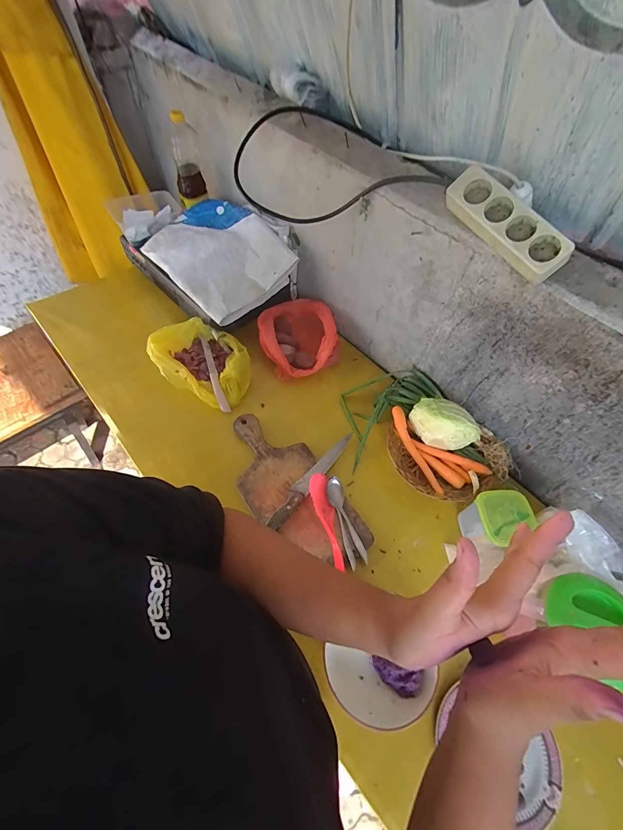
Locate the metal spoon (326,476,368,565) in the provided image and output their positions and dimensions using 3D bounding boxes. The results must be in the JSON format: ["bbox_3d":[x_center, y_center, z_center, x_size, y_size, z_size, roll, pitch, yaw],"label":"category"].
[{"bbox_3d":[0.070,0.200,0.657,0.034,0.019,0.164,-21,75,-15],"label":"metal spoon"}]

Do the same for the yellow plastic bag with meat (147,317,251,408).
[{"bbox_3d":[-0.257,-0.131,0.815,0.235,0.056,0.172,20,60,9],"label":"yellow plastic bag with meat"}]

